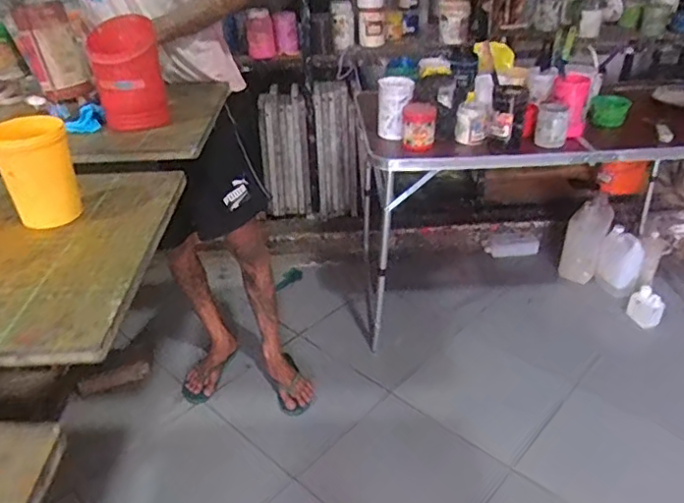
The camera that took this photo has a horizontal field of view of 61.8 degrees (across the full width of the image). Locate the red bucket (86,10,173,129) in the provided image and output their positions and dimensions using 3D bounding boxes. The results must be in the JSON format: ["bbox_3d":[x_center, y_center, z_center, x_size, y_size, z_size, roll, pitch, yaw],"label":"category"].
[{"bbox_3d":[-0.383,-0.326,1.028,0.117,0.153,0.116,-10,33,-14],"label":"red bucket"}]

